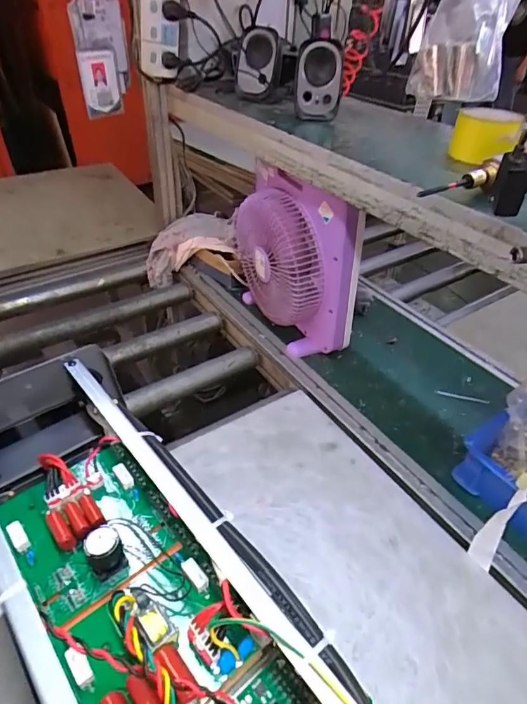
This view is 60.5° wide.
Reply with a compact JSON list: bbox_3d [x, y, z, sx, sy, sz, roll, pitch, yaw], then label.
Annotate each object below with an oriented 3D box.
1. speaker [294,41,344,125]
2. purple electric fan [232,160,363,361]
[{"bbox_3d":[0.094,-0.462,0.770,0.080,0.112,0.093,7,40,6],"label":"speaker"},{"bbox_3d":[0.037,-0.184,0.901,0.110,0.332,0.344,-20,45,-25],"label":"purple electric fan"}]

